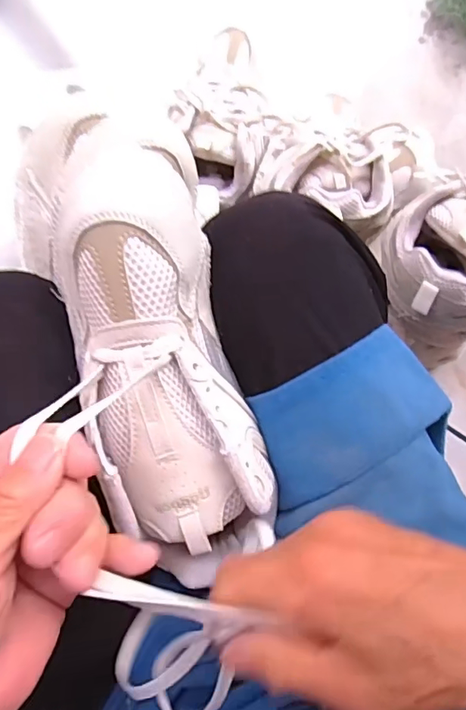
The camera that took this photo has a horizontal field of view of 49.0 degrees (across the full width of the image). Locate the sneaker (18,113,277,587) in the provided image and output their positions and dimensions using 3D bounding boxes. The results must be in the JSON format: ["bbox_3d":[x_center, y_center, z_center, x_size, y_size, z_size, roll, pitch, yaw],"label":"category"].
[{"bbox_3d":[-0.049,-0.015,0.284,0.101,0.094,0.260,-18,84,-7],"label":"sneaker"}]

